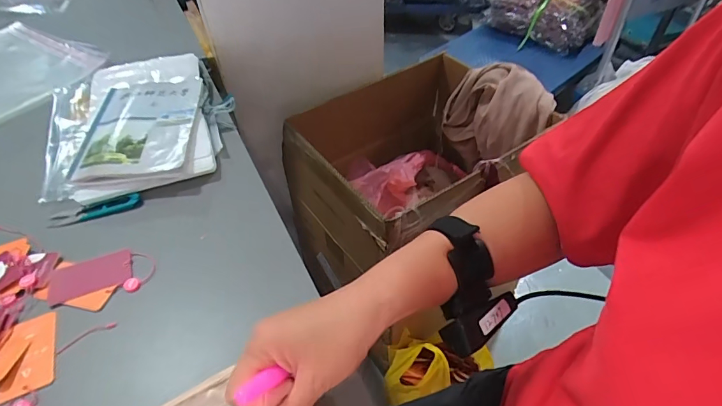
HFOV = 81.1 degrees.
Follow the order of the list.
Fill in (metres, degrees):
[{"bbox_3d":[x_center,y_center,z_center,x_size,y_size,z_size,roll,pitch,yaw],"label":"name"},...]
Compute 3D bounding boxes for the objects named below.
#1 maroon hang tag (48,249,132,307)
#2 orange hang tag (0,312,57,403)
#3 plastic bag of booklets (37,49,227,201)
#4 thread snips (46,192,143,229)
[{"bbox_3d":[-0.284,0.076,0.444,0.078,0.005,0.045,-18,54,-14],"label":"maroon hang tag"},{"bbox_3d":[-0.308,0.138,0.391,0.043,0.006,0.080,-19,47,-17],"label":"orange hang tag"},{"bbox_3d":[-0.336,-0.126,0.617,0.223,0.048,0.304,-16,47,-14],"label":"plastic bag of booklets"},{"bbox_3d":[-0.323,0.009,0.516,0.105,0.009,0.022,-14,47,-13],"label":"thread snips"}]

